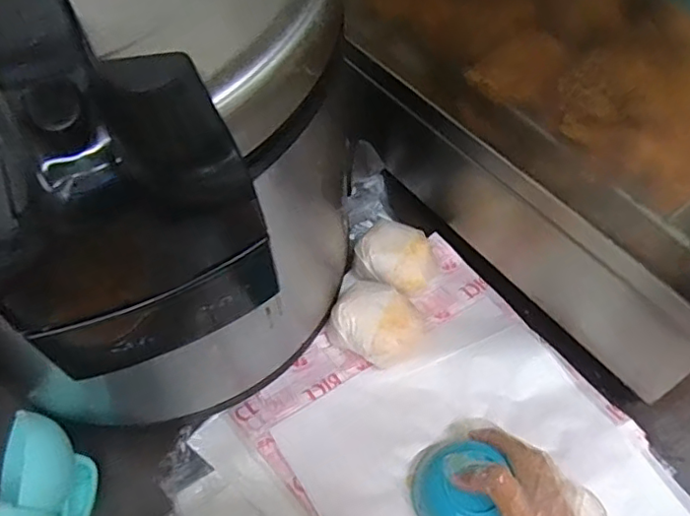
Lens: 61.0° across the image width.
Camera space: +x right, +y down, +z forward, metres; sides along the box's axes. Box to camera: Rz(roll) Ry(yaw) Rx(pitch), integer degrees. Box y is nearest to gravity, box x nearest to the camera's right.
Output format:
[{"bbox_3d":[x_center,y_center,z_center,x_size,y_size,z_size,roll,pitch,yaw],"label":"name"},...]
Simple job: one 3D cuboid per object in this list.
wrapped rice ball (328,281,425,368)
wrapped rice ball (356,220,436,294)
[{"bbox_3d":[0.031,0.061,0.538,0.086,0.049,0.066,30,63,21],"label":"wrapped rice ball"},{"bbox_3d":[0.050,0.000,0.583,0.078,0.052,0.073,6,57,7],"label":"wrapped rice ball"}]

